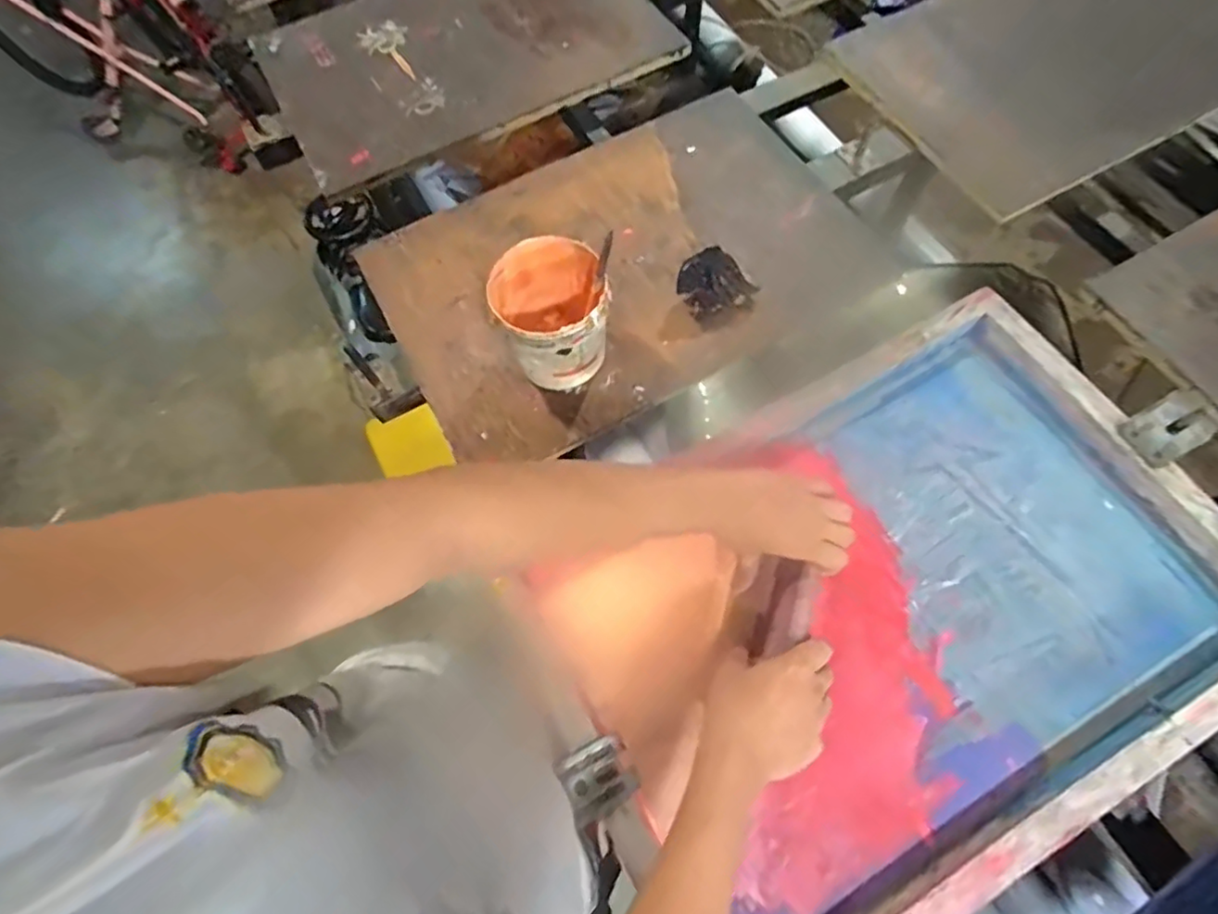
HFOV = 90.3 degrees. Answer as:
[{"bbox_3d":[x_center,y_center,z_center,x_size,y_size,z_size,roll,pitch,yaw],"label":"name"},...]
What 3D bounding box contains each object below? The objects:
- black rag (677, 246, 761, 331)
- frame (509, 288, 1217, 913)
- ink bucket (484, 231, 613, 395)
[{"bbox_3d":[0.131,-0.210,0.733,0.083,0.051,0.085,-42,71,-15],"label":"black rag"},{"bbox_3d":[0.277,0.142,0.597,0.639,0.065,0.442,-27,67,-12],"label":"frame"},{"bbox_3d":[-0.061,-0.153,0.669,0.115,0.127,0.122,0,68,1],"label":"ink bucket"}]

